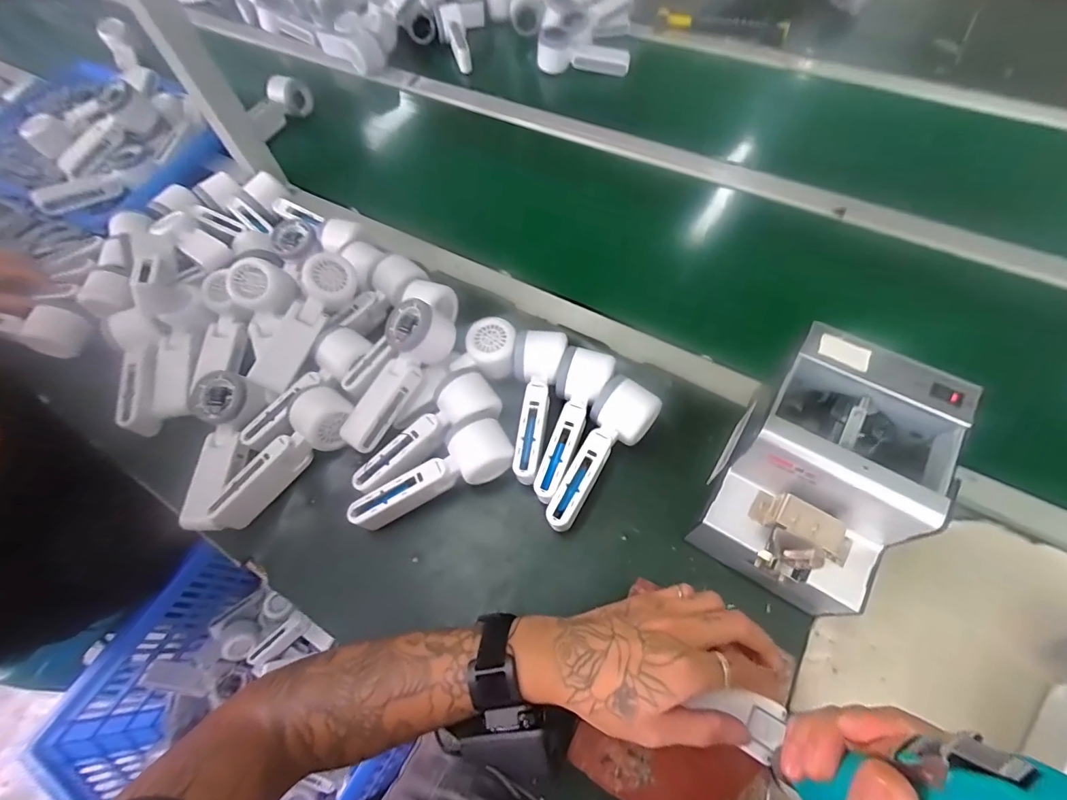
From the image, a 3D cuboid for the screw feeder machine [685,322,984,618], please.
[{"bbox_3d":[0.232,0.065,0.381,0.126,0.147,0.173,28,67,18],"label":"screw feeder machine"}]

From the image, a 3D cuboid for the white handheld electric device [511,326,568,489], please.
[{"bbox_3d":[0.001,0.007,0.478,0.052,0.044,0.161,4,62,6],"label":"white handheld electric device"}]

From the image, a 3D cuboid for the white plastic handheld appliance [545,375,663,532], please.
[{"bbox_3d":[0.061,0.054,0.450,0.055,0.051,0.159,32,68,19],"label":"white plastic handheld appliance"}]

